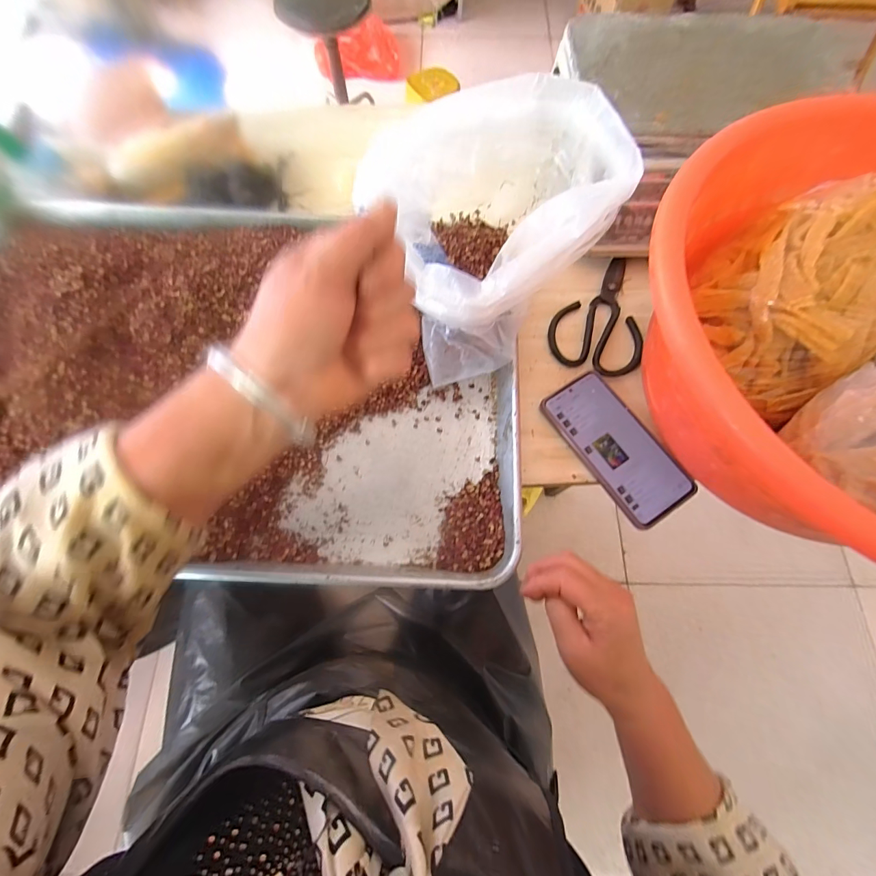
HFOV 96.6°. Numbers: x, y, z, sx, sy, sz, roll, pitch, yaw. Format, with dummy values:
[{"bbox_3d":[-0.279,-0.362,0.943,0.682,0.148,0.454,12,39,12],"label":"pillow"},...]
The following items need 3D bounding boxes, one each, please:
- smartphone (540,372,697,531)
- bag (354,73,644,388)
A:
[{"bbox_3d":[0.182,0.008,0.402,0.078,0.008,0.160,-31,72,-9],"label":"smartphone"},{"bbox_3d":[0.057,-0.201,0.385,0.169,0.139,0.263,41,76,15],"label":"bag"}]

